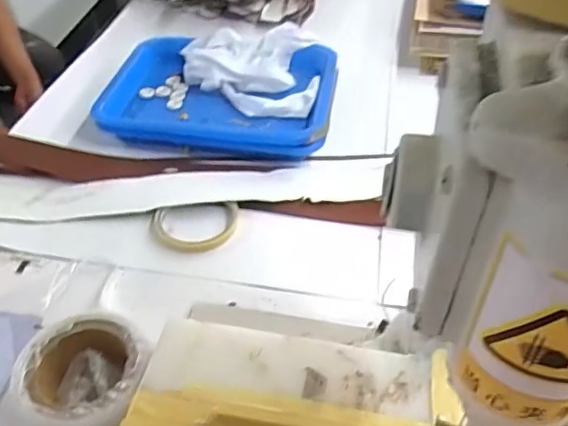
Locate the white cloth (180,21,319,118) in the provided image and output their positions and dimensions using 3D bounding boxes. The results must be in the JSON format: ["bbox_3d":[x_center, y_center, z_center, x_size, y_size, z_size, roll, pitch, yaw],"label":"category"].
[{"bbox_3d":[-0.045,-0.198,0.753,0.180,0.044,0.172,5,45,4],"label":"white cloth"}]

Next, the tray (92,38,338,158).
[{"bbox_3d":[-0.082,-0.160,0.738,0.292,0.043,0.211,6,45,5],"label":"tray"}]

